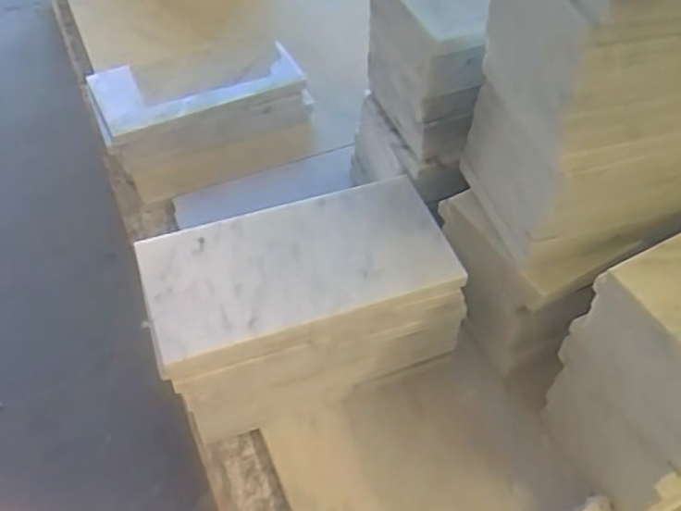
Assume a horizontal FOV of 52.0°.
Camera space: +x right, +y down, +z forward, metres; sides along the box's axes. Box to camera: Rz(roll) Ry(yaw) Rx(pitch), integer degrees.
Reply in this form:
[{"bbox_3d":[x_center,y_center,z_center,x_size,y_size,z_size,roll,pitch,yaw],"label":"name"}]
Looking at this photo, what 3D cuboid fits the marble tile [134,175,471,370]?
[{"bbox_3d":[-0.022,0.003,0.354,0.148,0.009,0.074,-14,55,-13],"label":"marble tile"}]

